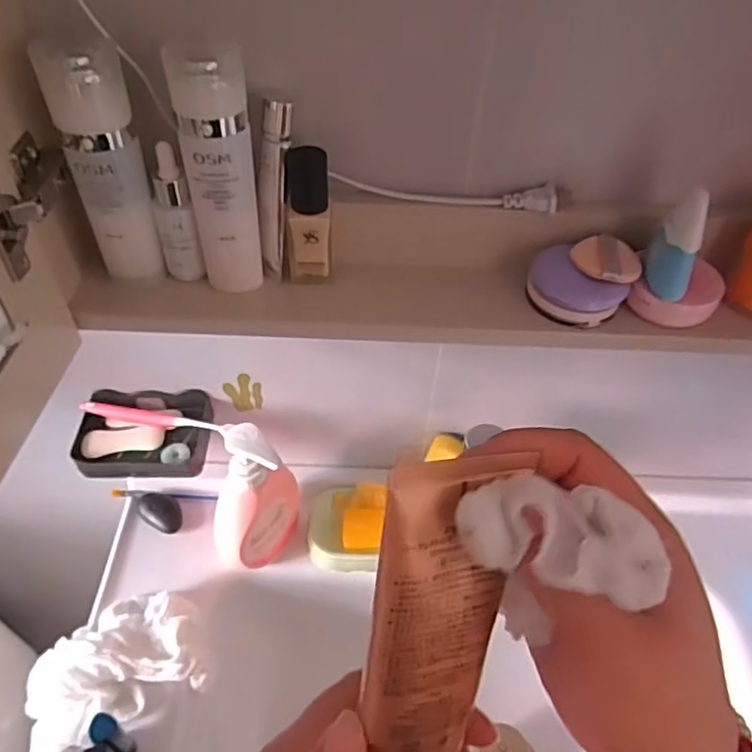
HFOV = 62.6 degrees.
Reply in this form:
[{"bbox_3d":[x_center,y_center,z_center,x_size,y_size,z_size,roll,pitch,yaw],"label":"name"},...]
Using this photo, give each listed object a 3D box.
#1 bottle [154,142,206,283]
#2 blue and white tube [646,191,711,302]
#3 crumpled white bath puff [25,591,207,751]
[{"bbox_3d":[-0.148,-0.114,0.455,0.024,0.105,0.021,-19,51,-20],"label":"bottle"},{"bbox_3d":[0.220,-0.096,0.447,0.031,0.070,0.039,23,50,17],"label":"blue and white tube"},{"bbox_3d":[-0.262,0.283,0.612,0.172,0.052,0.119,-19,51,-20],"label":"crumpled white bath puff"}]

